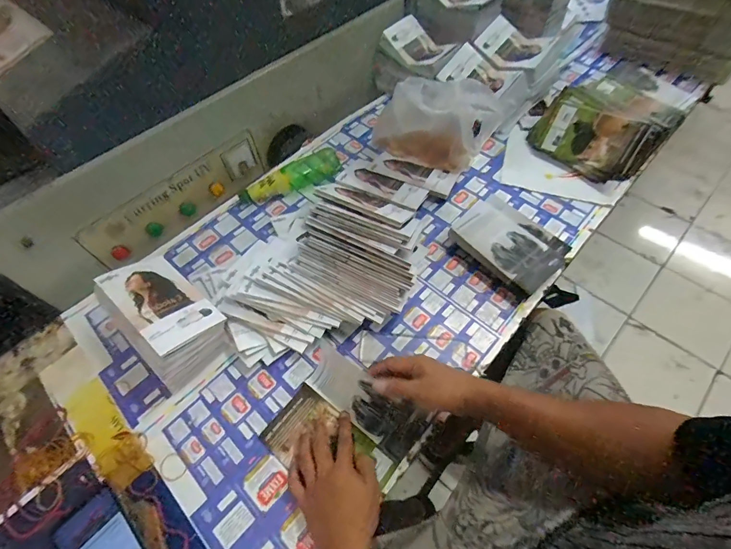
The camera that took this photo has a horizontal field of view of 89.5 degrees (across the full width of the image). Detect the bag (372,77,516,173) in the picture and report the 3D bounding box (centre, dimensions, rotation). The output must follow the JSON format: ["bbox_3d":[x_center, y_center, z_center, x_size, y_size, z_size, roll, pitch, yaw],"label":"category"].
[{"bbox_3d":[0.143,-0.282,0.726,0.255,0.209,0.122,6,58,6],"label":"bag"}]

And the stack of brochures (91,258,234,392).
[{"bbox_3d":[-0.304,0.065,0.574,0.121,0.117,0.194,-38,62,-19],"label":"stack of brochures"}]

